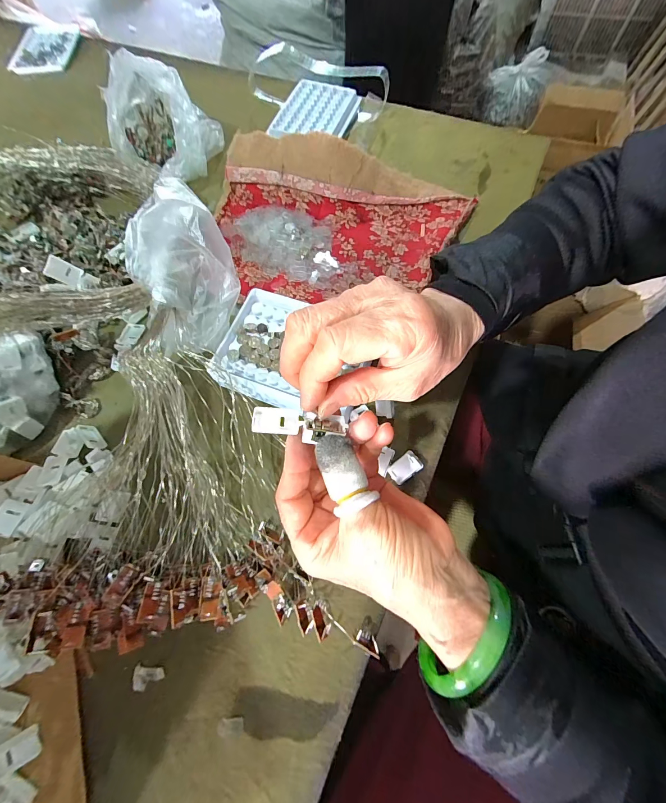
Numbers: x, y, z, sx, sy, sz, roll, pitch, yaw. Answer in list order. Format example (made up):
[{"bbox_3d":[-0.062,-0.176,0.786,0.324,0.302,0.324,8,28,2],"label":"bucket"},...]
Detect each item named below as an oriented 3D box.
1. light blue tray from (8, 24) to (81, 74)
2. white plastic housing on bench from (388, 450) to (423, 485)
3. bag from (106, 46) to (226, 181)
[{"bbox_3d":[-0.497,-0.609,0.561,0.102,0.014,0.136,-8,68,-1],"label":"light blue tray"},{"bbox_3d":[0.059,0.054,0.267,0.026,0.007,0.017,-40,69,3],"label":"white plastic housing on bench"},{"bbox_3d":[-0.213,-0.335,0.396,0.121,0.078,0.114,3,69,4],"label":"bag"}]

